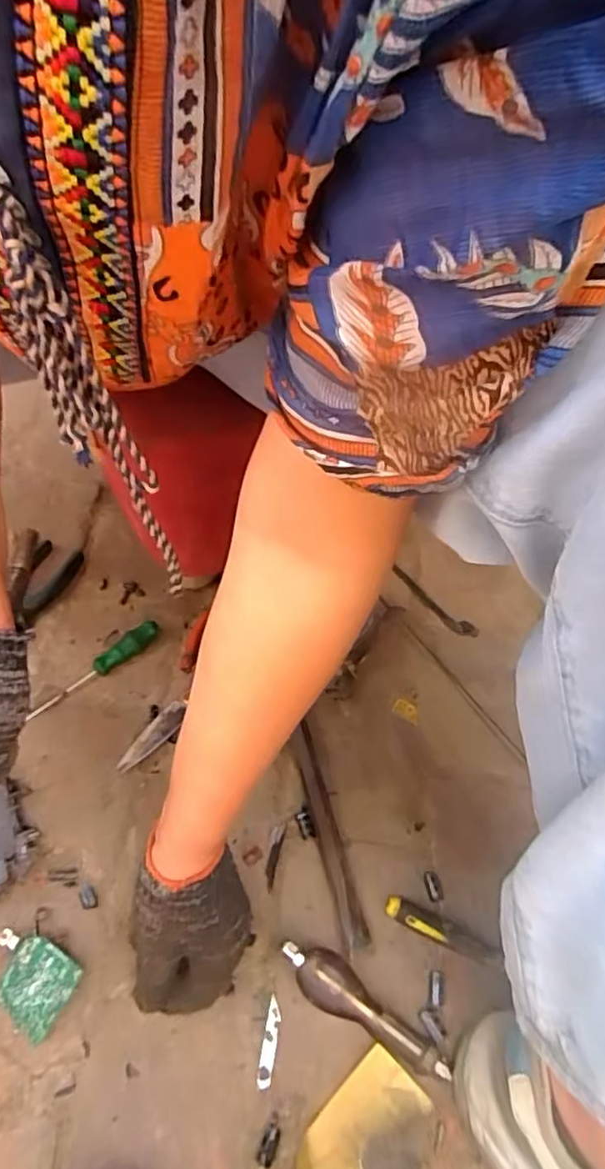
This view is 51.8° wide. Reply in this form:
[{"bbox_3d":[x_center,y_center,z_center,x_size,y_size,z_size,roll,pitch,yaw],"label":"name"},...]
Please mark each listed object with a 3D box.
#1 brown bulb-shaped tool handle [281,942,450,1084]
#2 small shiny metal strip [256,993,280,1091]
[{"bbox_3d":[0.041,0.287,0.421,0.124,0.030,0.031,29,58,19],"label":"brown bulb-shaped tool handle"},{"bbox_3d":[-0.022,0.311,0.424,0.008,0.004,0.051,9,53,5],"label":"small shiny metal strip"}]

